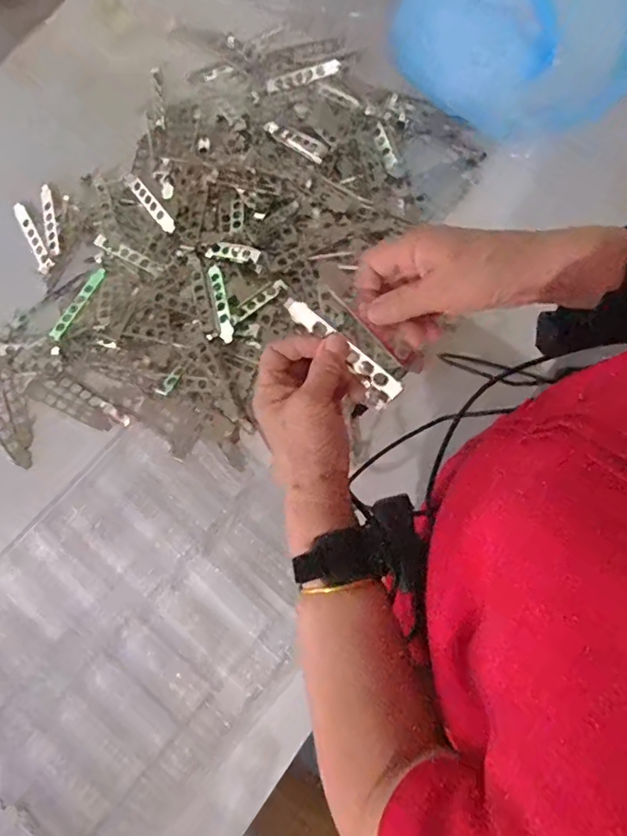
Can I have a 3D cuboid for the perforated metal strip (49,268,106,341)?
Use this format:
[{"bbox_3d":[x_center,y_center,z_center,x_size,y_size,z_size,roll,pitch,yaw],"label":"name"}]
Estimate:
[{"bbox_3d":[-0.306,-0.150,0.680,0.019,0.007,0.115,23,66,0],"label":"perforated metal strip"}]

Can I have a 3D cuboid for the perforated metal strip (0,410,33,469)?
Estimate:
[{"bbox_3d":[-0.393,0.015,0.656,0.023,0.004,0.122,-39,82,-8],"label":"perforated metal strip"}]

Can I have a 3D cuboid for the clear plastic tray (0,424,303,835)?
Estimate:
[{"bbox_3d":[-0.210,0.230,0.601,0.331,0.024,0.428,42,81,7],"label":"clear plastic tray"}]

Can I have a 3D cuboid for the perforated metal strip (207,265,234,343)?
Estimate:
[{"bbox_3d":[-0.116,-0.145,0.659,0.017,0.010,0.115,-13,66,-3],"label":"perforated metal strip"}]

